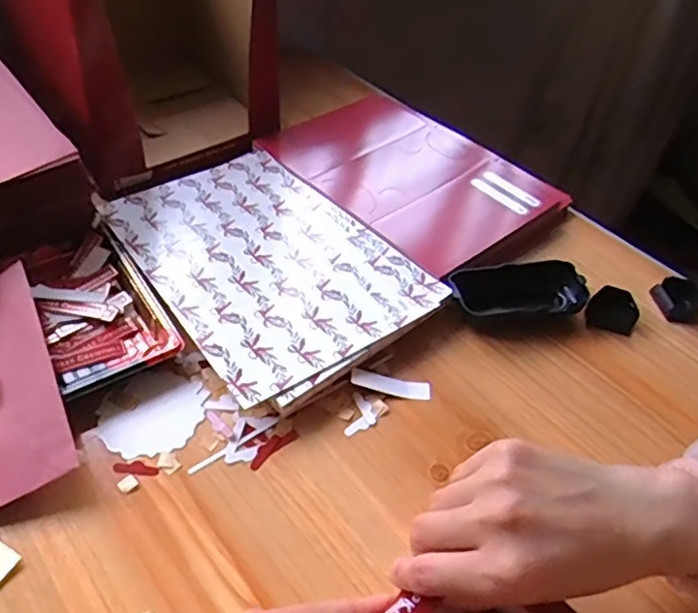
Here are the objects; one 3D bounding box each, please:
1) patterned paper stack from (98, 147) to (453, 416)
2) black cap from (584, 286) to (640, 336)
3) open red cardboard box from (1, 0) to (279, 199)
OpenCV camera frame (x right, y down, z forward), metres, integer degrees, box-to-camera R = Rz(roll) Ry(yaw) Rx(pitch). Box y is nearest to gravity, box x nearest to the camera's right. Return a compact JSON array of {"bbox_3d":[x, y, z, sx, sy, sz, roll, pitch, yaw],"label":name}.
[{"bbox_3d":[-0.072,-0.039,0.522,0.184,0.023,0.266,-29,54,-30],"label":"patterned paper stack"},{"bbox_3d":[0.223,0.002,0.522,0.040,0.019,0.040,3,44,-3],"label":"black cap"},{"bbox_3d":[-0.208,-0.292,0.611,0.209,0.239,0.238,-25,52,-27],"label":"open red cardboard box"}]

